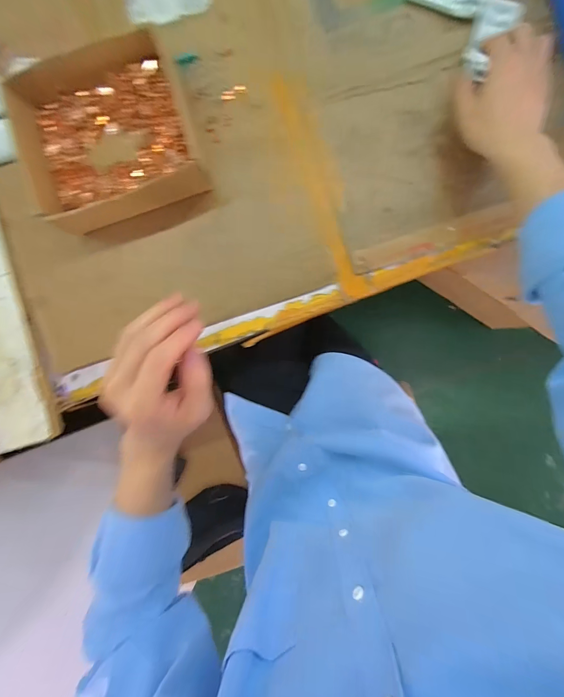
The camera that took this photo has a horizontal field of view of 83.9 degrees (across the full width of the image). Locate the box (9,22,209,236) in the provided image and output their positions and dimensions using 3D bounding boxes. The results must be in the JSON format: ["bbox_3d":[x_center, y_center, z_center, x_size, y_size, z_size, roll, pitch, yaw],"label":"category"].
[{"bbox_3d":[-0.230,-0.278,0.411,0.221,0.059,0.211,-21,89,5],"label":"box"}]

